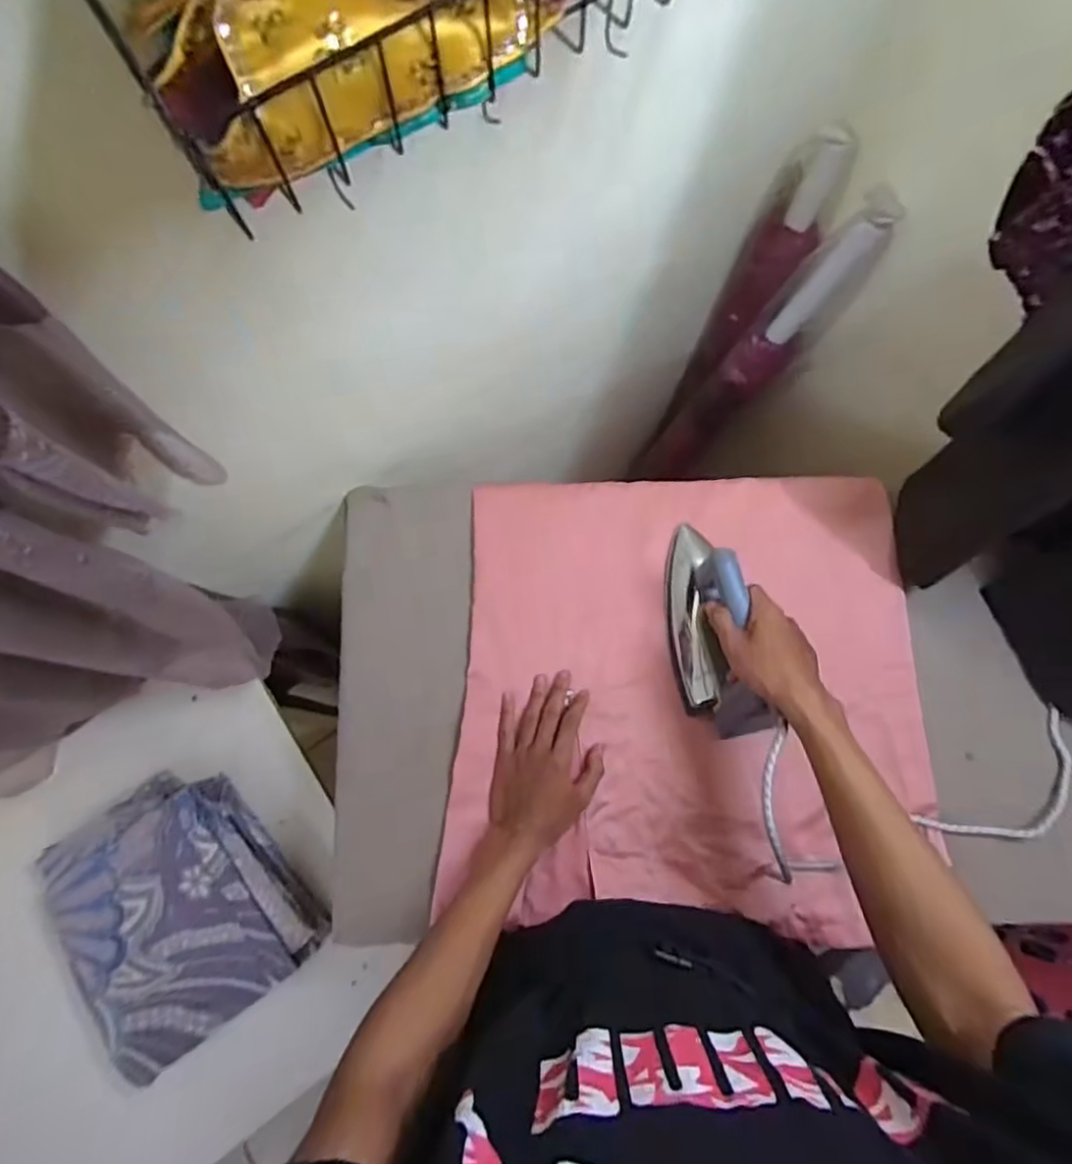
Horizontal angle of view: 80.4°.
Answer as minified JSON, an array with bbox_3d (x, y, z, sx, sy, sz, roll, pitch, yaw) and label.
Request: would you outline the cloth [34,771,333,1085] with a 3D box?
[{"bbox_3d":[-0.384,0.341,0.677,0.212,0.046,0.260,-38,78,-11],"label":"cloth"}]

